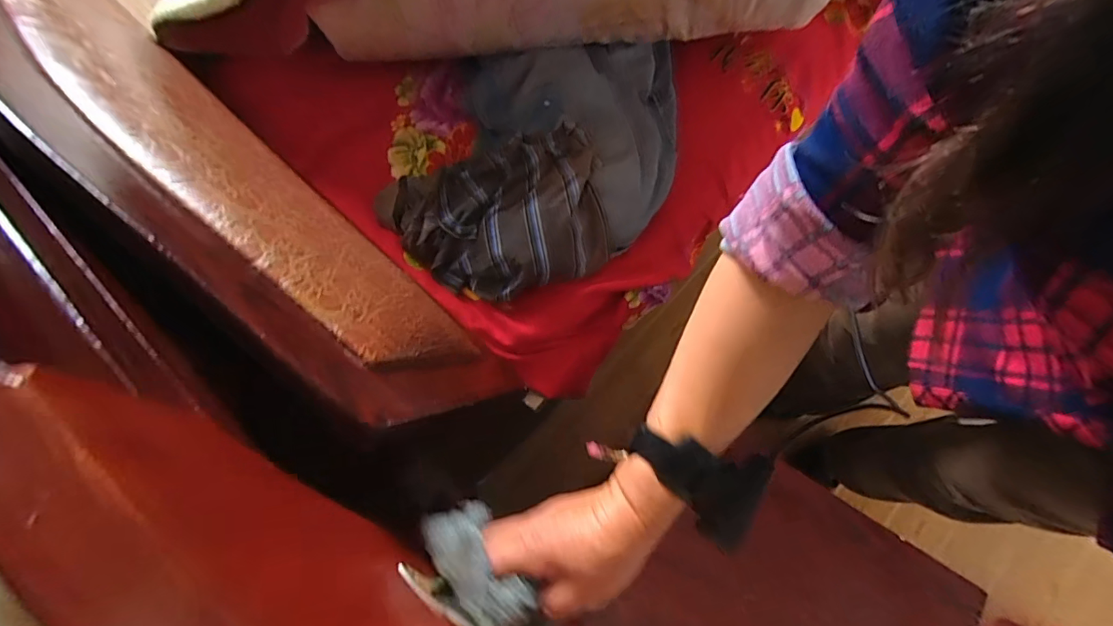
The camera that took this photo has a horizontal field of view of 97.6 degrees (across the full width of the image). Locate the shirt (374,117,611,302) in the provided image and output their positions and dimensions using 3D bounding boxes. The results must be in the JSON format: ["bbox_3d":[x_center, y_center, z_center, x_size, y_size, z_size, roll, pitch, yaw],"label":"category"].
[{"bbox_3d":[-0.078,-0.133,0.675,0.306,0.080,0.233,-21,71,-6],"label":"shirt"}]

